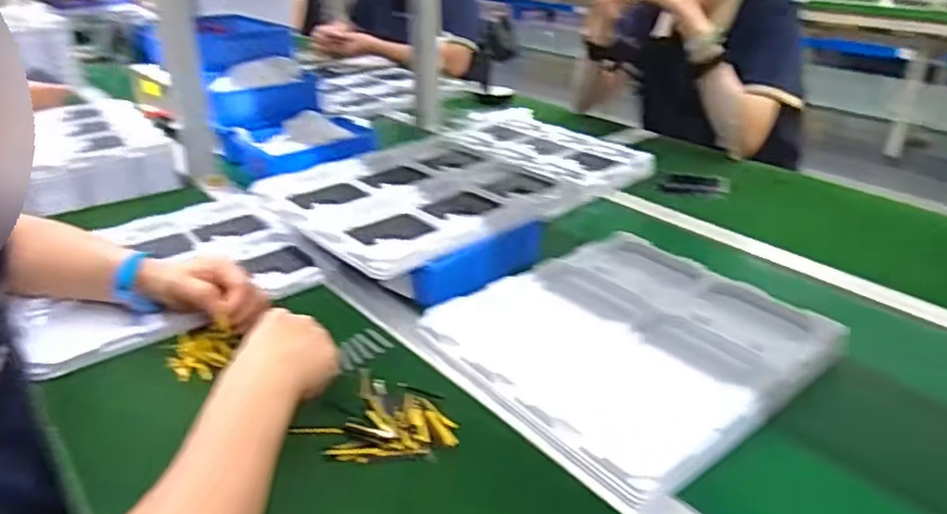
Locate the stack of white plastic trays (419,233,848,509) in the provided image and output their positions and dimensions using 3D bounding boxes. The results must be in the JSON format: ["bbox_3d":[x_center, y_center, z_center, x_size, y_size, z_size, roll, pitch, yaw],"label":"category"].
[{"bbox_3d":[0.148,0.078,0.634,0.317,0.030,0.279,-21,35,-35],"label":"stack of white plastic trays"}]

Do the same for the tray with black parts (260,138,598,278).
[{"bbox_3d":[-0.058,-0.079,0.802,0.335,0.030,0.266,-21,35,-35],"label":"tray with black parts"}]

